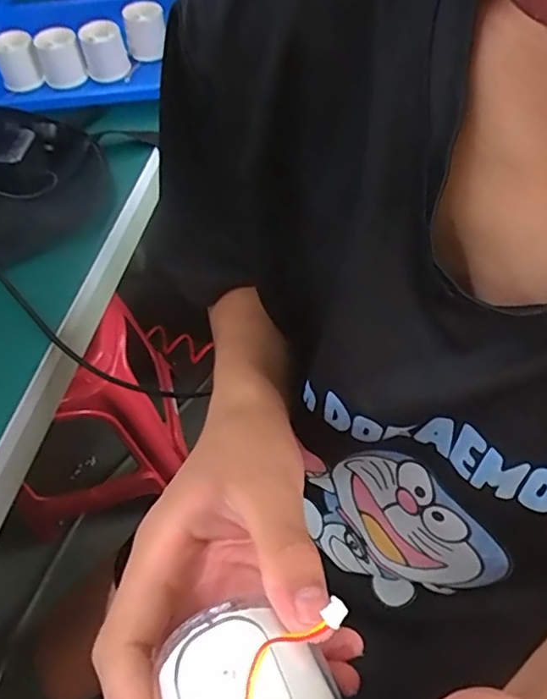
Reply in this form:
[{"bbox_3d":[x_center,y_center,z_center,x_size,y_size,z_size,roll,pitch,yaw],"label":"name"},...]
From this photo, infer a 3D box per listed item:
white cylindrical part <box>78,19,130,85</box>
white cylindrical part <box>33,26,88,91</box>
[{"bbox_3d":[-0.215,-0.377,0.724,0.054,0.057,0.046,-21,57,-9],"label":"white cylindrical part"},{"bbox_3d":[-0.268,-0.371,0.723,0.049,0.053,0.056,-16,56,-6],"label":"white cylindrical part"}]

